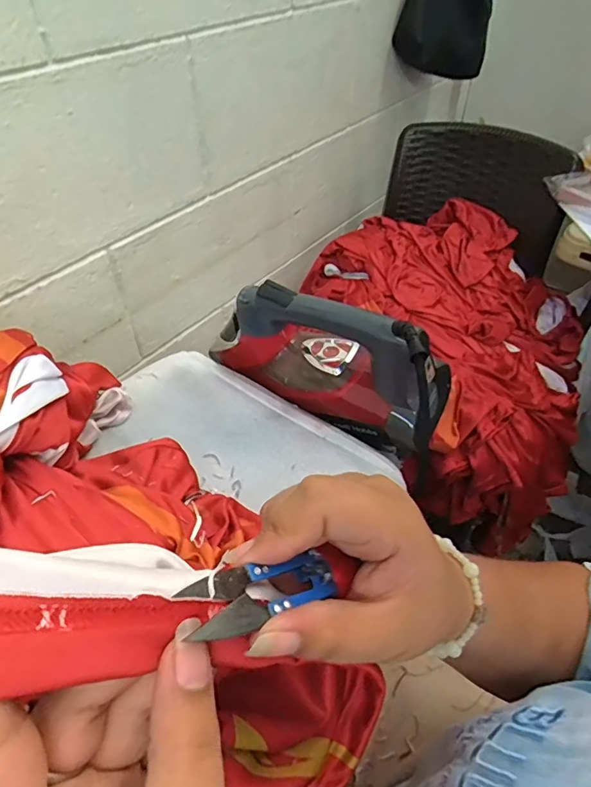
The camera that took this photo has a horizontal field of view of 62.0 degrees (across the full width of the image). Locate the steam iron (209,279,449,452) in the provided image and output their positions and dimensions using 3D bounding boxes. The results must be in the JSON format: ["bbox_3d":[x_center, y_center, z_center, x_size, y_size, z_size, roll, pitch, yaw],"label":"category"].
[{"bbox_3d":[0.029,-0.056,0.534,0.279,0.128,0.109,27,51,23],"label":"steam iron"}]

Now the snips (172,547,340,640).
[{"bbox_3d":[-0.010,0.073,0.183,0.069,0.007,0.022,6,33,-46],"label":"snips"}]

